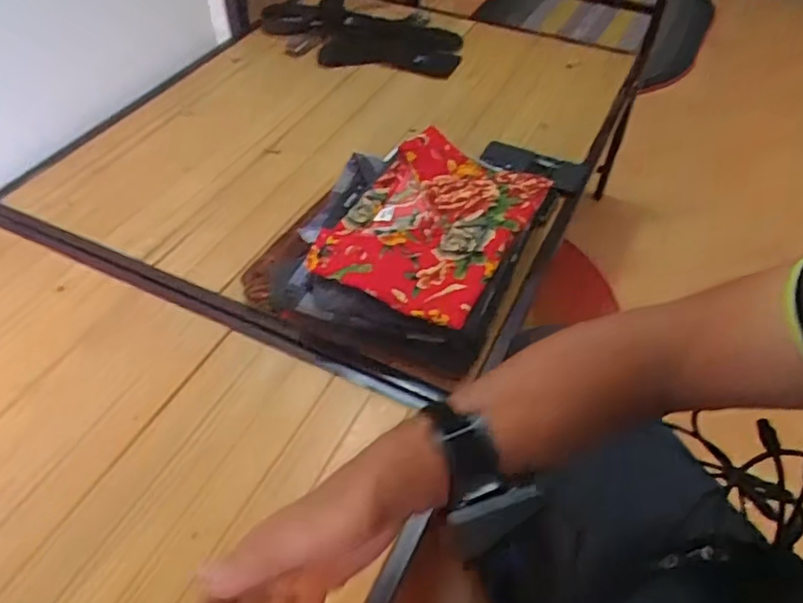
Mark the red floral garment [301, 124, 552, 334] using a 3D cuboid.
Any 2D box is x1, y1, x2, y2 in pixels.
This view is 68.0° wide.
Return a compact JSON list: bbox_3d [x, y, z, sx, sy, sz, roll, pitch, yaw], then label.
[{"bbox_3d":[0.042,-0.108,0.751,0.208,0.063,0.303,19,50,23],"label":"red floral garment"}]

